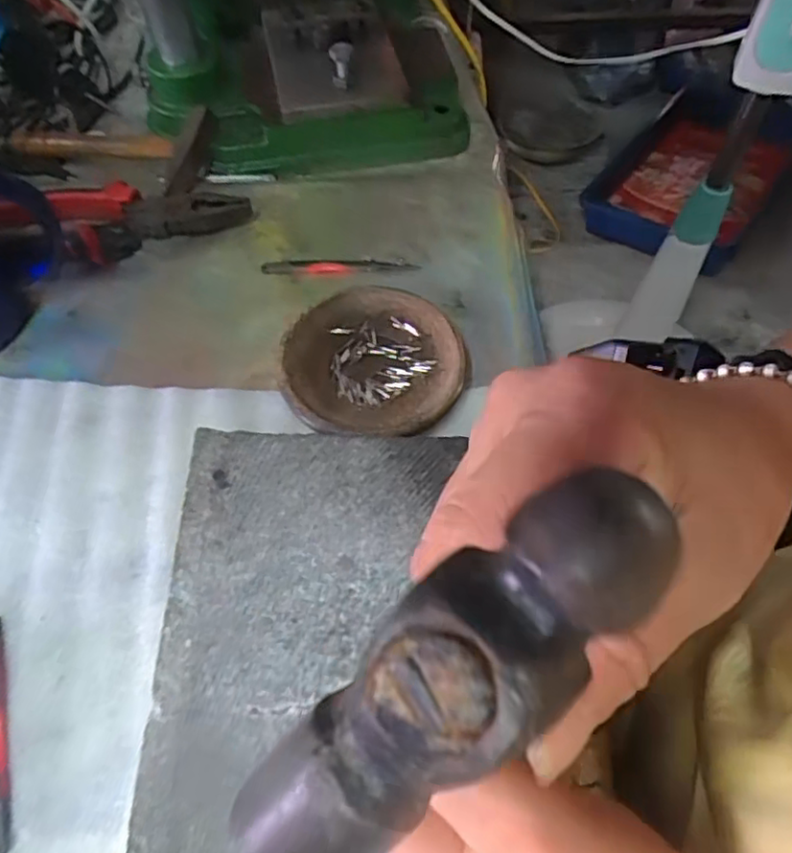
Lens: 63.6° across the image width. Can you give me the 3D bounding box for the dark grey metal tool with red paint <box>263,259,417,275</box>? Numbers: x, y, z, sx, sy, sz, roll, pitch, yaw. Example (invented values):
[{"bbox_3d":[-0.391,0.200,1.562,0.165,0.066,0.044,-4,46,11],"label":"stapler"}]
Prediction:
[{"bbox_3d":[-0.039,-0.111,0.443,0.105,0.005,0.011,0,58,2],"label":"dark grey metal tool with red paint"}]

